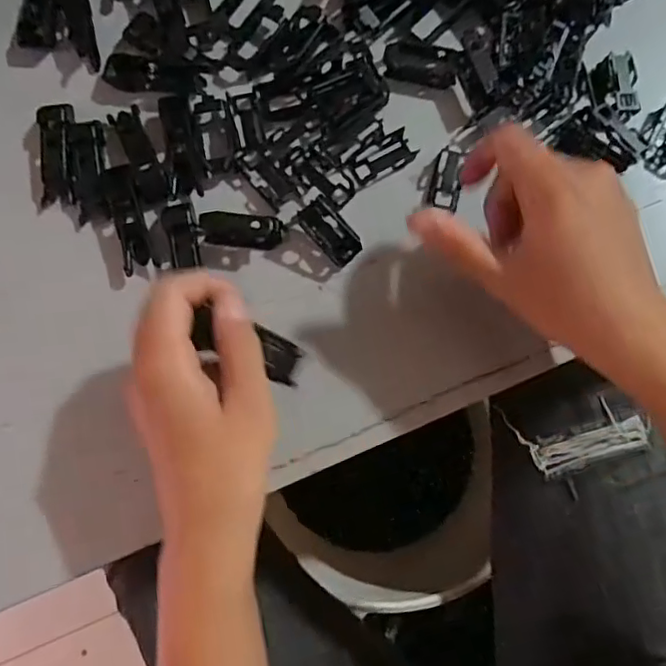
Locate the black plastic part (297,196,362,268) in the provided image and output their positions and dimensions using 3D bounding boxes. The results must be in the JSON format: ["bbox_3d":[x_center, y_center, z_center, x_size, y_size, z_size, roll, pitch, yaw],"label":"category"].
[{"bbox_3d":[-0.001,-0.059,0.336,0.020,0.008,0.040,-40,79,-7],"label":"black plastic part"}]

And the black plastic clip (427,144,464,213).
[{"bbox_3d":[0.067,-0.091,0.341,0.016,0.013,0.039,9,78,4],"label":"black plastic clip"}]

